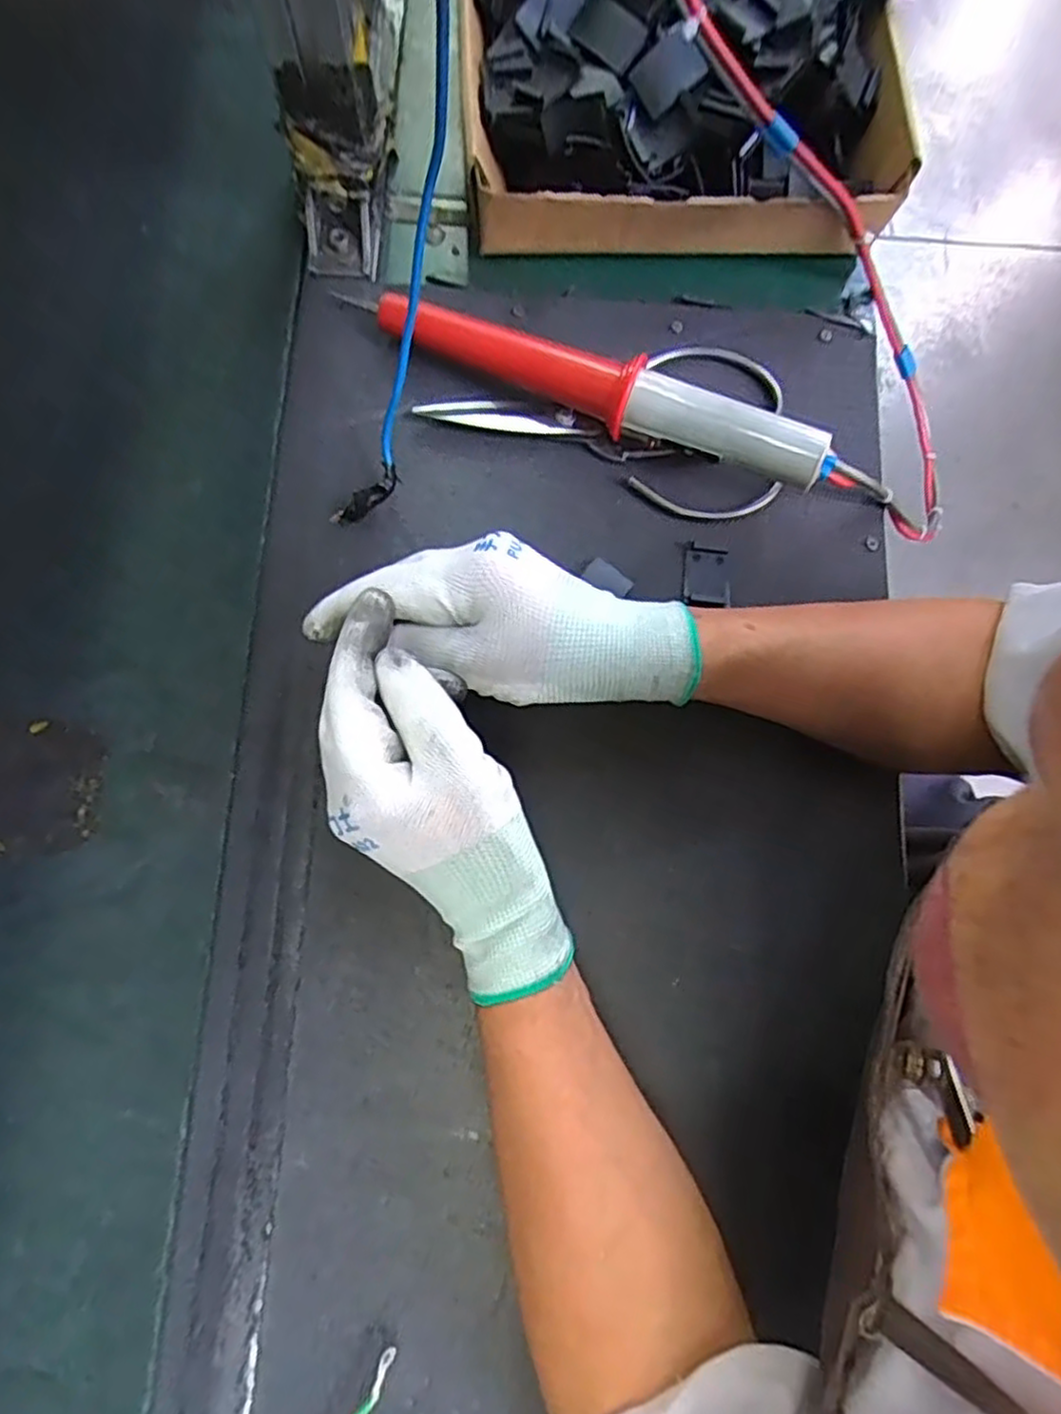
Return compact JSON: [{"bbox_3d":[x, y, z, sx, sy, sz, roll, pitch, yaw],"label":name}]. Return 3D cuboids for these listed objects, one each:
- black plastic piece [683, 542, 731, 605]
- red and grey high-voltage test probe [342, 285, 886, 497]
[{"bbox_3d":[0.096,-0.072,0.391,0.025,0.005,0.033,8,79,0],"label":"black plastic piece"},{"bbox_3d":[0.042,-0.167,0.386,0.301,0.045,0.029,23,79,3],"label":"red and grey high-voltage test probe"}]

